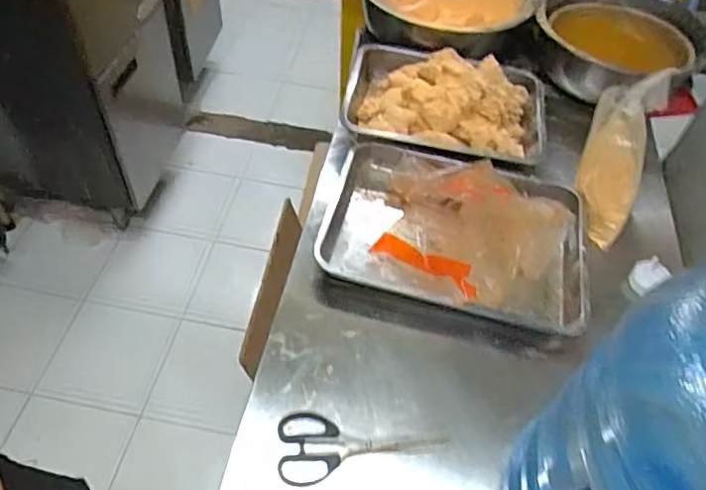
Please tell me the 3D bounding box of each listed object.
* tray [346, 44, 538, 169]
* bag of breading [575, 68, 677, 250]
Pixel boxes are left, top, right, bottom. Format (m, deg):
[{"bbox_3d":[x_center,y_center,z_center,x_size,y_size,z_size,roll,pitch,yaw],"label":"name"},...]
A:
[{"bbox_3d":[0.162,-0.256,1.013,0.353,0.104,0.280,15,52,7],"label":"tray"},{"bbox_3d":[0.399,-0.131,0.871,0.082,0.258,0.070,4,17,-2],"label":"bag of breading"}]

